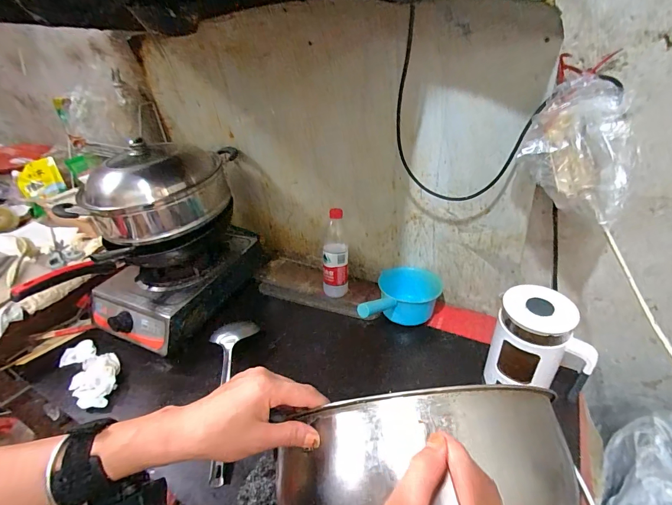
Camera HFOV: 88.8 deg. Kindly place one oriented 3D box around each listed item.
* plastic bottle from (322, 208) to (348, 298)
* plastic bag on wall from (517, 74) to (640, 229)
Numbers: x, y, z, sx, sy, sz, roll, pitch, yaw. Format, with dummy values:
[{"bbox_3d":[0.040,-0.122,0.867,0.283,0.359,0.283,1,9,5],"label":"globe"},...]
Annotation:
[{"bbox_3d":[-0.002,0.003,0.857,0.066,0.225,0.066,2,12,13],"label":"plastic bottle"},{"bbox_3d":[0.356,-0.146,0.501,0.143,0.168,0.111,22,44,35],"label":"plastic bag on wall"}]

